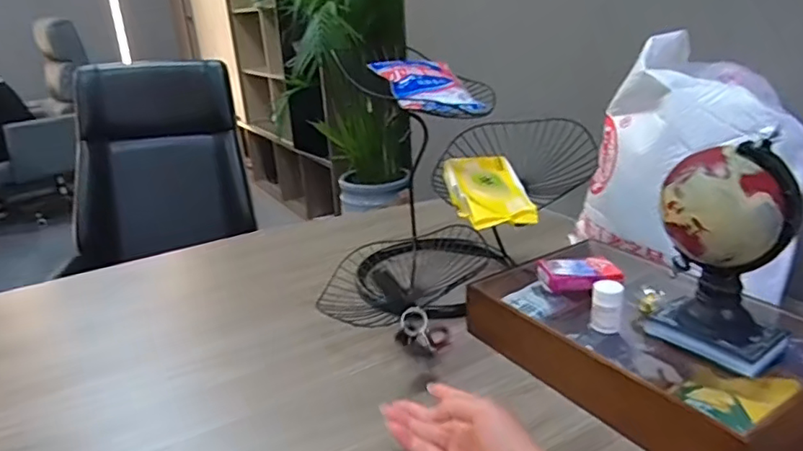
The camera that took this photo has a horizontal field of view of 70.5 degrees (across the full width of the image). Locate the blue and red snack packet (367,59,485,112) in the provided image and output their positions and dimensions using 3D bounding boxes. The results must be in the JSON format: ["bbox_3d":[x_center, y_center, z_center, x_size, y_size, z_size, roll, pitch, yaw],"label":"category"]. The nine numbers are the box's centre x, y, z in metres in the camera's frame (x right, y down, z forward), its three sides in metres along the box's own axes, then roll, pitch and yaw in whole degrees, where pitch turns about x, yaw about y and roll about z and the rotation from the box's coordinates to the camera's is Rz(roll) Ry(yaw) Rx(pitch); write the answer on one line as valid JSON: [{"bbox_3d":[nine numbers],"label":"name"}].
[{"bbox_3d":[0.035,-0.214,0.845,0.128,0.019,0.176,-5,39,-22],"label":"blue and red snack packet"}]

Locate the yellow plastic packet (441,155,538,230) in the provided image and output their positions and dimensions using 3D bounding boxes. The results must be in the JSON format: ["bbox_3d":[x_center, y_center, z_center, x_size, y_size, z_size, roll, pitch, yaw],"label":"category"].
[{"bbox_3d":[0.123,-0.055,0.824,0.108,0.045,0.189,-4,21,-2],"label":"yellow plastic packet"}]

